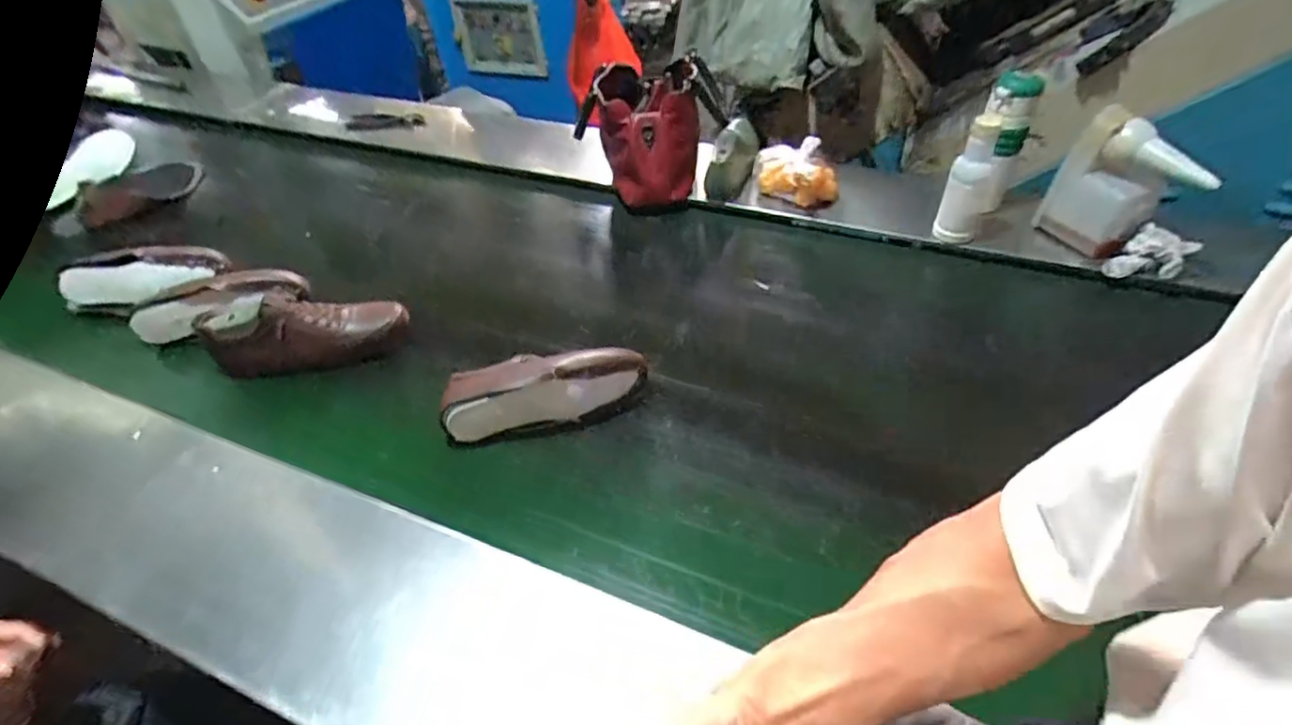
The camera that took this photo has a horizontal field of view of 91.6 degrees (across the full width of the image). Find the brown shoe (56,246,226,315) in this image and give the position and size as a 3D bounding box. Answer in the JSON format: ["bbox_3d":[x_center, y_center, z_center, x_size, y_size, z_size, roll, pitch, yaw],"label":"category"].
[{"bbox_3d":[-0.858,-0.150,1.077,0.263,0.083,0.089,-4,45,1],"label":"brown shoe"}]

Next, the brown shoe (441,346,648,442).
[{"bbox_3d":[-0.136,0.030,0.844,0.264,0.091,0.107,-12,45,-6],"label":"brown shoe"}]

